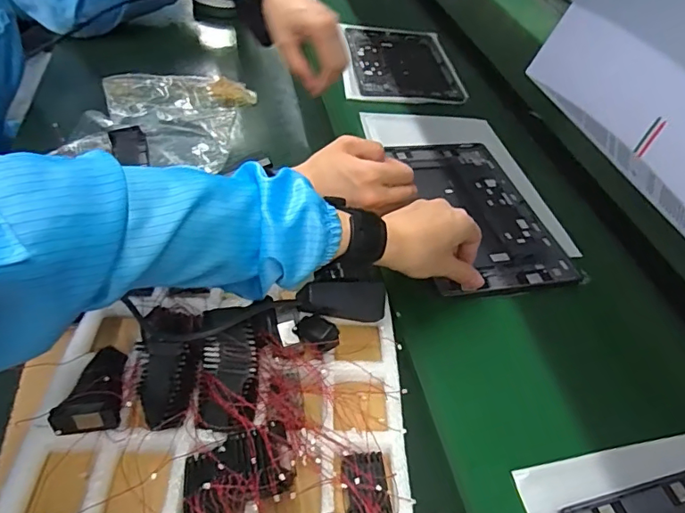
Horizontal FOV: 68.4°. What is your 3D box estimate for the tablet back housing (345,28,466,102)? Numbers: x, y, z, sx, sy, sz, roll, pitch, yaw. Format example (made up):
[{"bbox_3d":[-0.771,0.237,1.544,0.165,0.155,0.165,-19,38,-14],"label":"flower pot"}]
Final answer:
[{"bbox_3d":[0.102,-0.340,0.887,0.171,0.014,0.273,1,47,-11],"label":"tablet back housing"}]

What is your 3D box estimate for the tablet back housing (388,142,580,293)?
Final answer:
[{"bbox_3d":[0.149,-0.055,0.597,0.163,0.013,0.253,-8,49,-15],"label":"tablet back housing"}]

